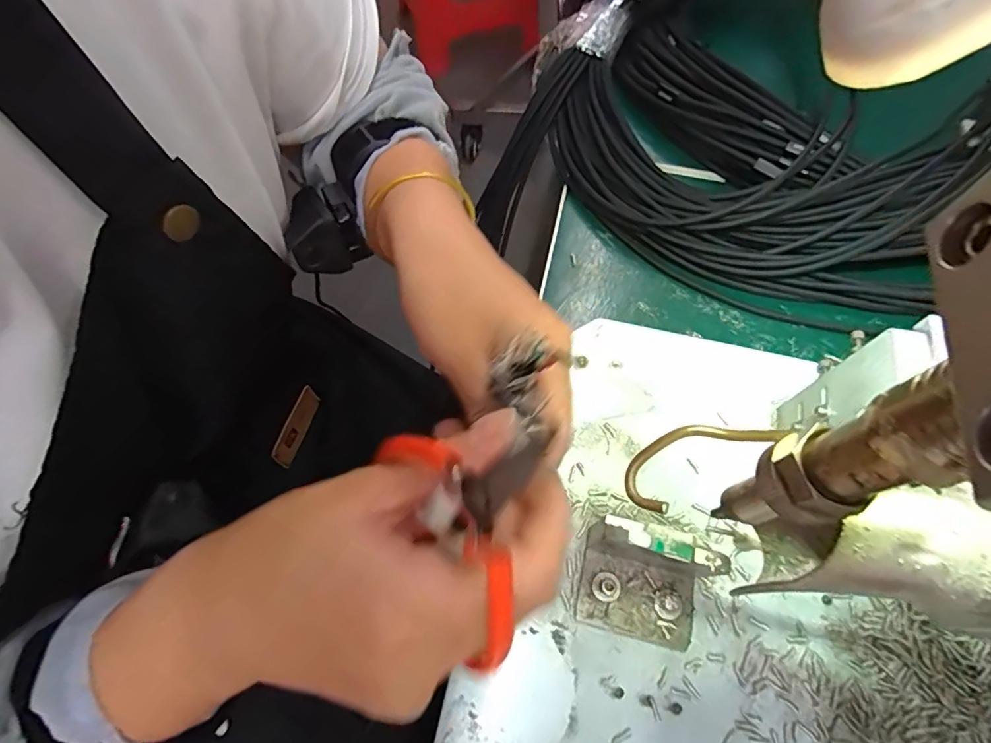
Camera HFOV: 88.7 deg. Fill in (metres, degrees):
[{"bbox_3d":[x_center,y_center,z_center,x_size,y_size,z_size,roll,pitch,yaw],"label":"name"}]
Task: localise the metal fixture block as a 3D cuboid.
[{"bbox_3d":[0.063,0.088,0.209,0.054,0.045,0.042,15,66,6],"label":"metal fixture block"}]

